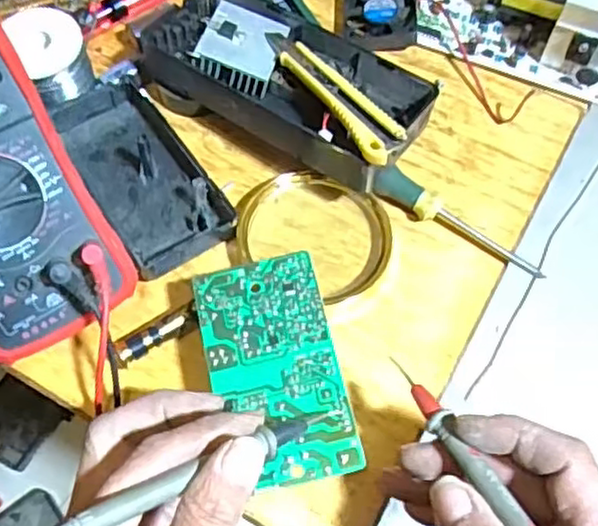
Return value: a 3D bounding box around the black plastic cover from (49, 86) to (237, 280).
[{"bbox_3d":[-0.096,-0.056,0.422,0.065,0.027,0.129,-31,69,-15],"label":"black plastic cover"}]

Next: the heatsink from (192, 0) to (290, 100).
[{"bbox_3d":[-0.036,-0.133,0.435,0.047,0.012,0.053,22,62,-5],"label":"heatsink"}]

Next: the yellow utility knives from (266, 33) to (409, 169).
[{"bbox_3d":[0.018,-0.101,0.407,0.027,0.009,0.127,-28,56,-14],"label":"yellow utility knives"}]

